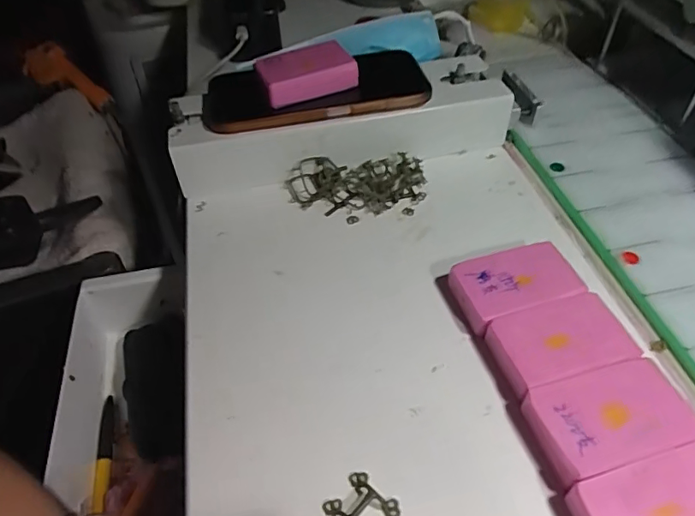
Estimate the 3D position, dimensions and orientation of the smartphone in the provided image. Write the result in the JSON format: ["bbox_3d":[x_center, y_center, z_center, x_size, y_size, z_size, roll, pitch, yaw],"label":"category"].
[{"bbox_3d":[-0.028,-0.128,0.397,0.165,0.017,0.083,-13,44,-2],"label":"smartphone"}]

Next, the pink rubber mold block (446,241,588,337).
[{"bbox_3d":[0.098,0.017,0.308,0.072,0.018,0.044,-14,48,-10],"label":"pink rubber mold block"}]

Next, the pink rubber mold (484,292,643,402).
[{"bbox_3d":[0.113,0.046,0.278,0.069,0.017,0.044,-14,48,-10],"label":"pink rubber mold"}]

